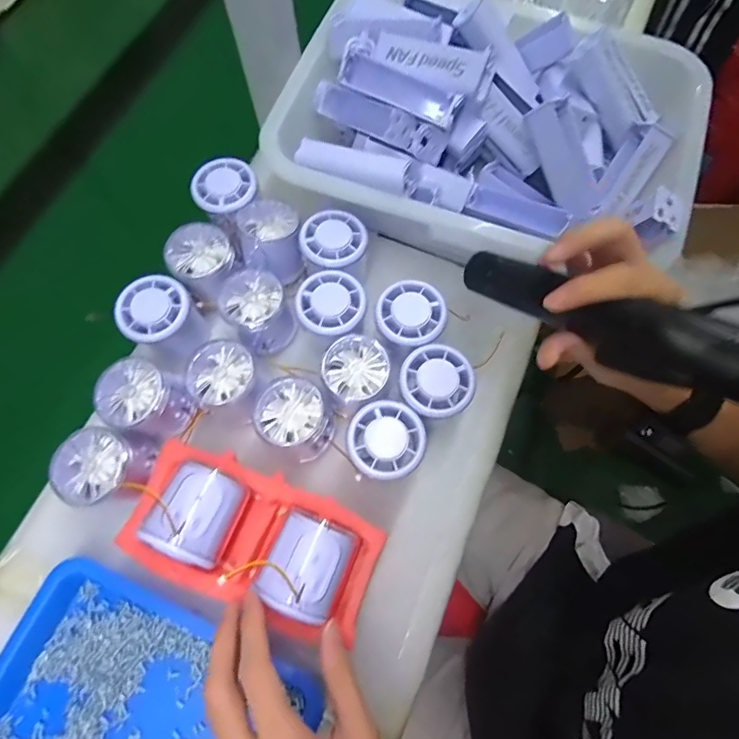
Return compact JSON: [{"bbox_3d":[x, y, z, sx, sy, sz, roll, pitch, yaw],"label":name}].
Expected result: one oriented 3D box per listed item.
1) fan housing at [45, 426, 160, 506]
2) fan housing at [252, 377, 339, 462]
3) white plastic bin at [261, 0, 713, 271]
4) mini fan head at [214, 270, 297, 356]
[{"bbox_3d":[-0.202,0.074,0.349,0.057,0.042,0.054,-2,71,-2],"label":"fan housing"},{"bbox_3d":[-0.058,0.041,0.364,0.057,0.050,0.052,0,71,-1],"label":"fan housing"},{"bbox_3d":[0.104,-0.224,0.415,0.355,0.091,0.254,16,71,5],"label":"white plastic bin"},{"bbox_3d":[-0.098,-0.051,0.395,0.055,0.052,0.062,-37,75,-13],"label":"mini fan head"}]

